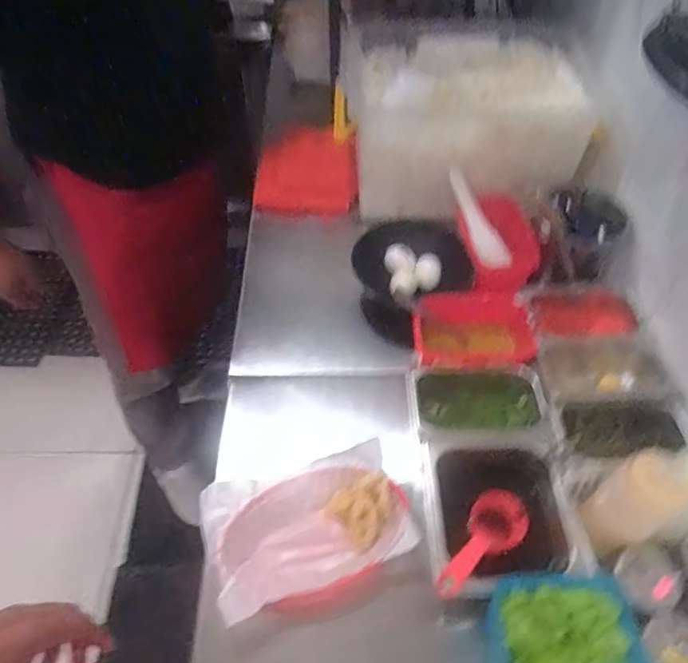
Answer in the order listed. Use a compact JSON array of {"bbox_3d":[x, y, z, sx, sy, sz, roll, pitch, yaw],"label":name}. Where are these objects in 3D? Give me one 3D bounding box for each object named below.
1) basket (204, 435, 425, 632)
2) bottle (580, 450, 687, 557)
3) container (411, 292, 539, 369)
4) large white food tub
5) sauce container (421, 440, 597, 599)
[{"bbox_3d":[-0.040,0.229,0.647,0.233,0.049,0.151,-13,54,-10],"label":"basket"},{"bbox_3d":[0.313,0.171,0.577,0.080,0.169,0.067,12,43,-39],"label":"bottle"},{"bbox_3d":[0.179,-0.001,0.784,0.166,0.046,0.105,3,53,2],"label":"container"},{"bbox_3d":[0.201,-0.393,1.007,0.393,0.176,0.343,-4,53,-3],"label":"large white food tub"},{"bbox_3d":[0.179,0.209,0.654,0.159,0.085,0.177,-8,53,-6],"label":"sauce container"}]

